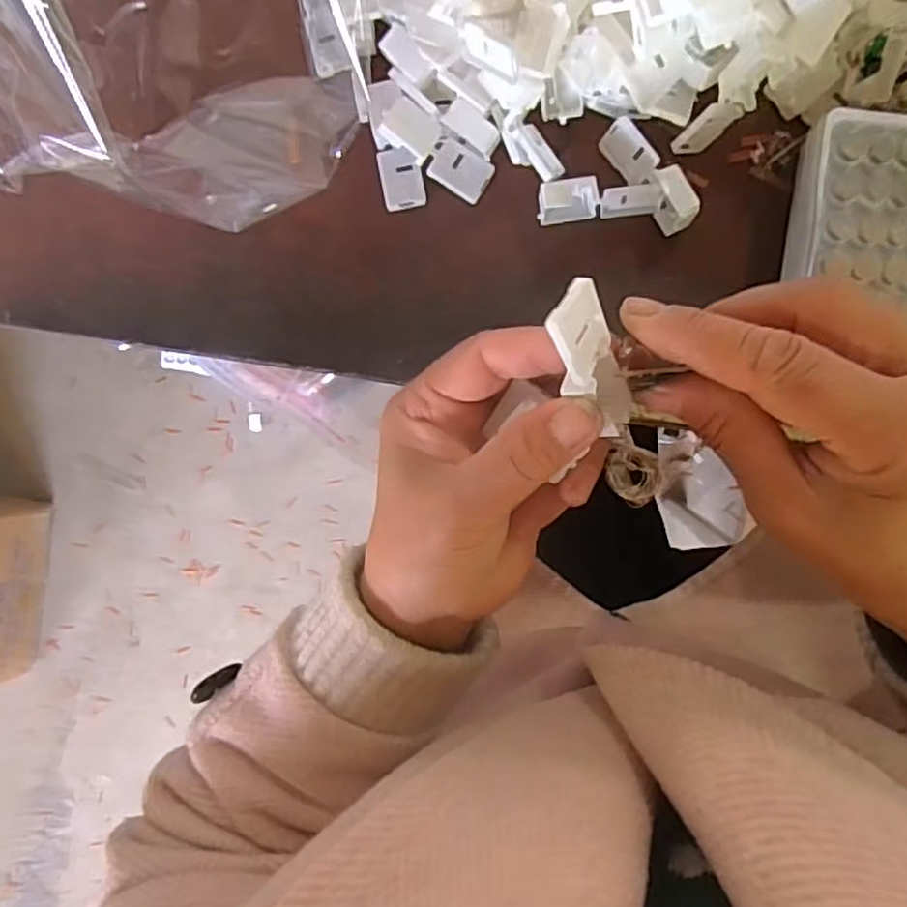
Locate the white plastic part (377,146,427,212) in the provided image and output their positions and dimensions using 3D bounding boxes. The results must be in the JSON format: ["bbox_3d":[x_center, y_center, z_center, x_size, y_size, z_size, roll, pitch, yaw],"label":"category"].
[{"bbox_3d":[-0.024,-0.130,0.322,0.020,0.004,0.028,-10,92,4],"label":"white plastic part"}]

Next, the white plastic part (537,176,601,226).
[{"bbox_3d":[0.053,-0.116,0.312,0.028,0.014,0.016,-8,92,4],"label":"white plastic part"}]

